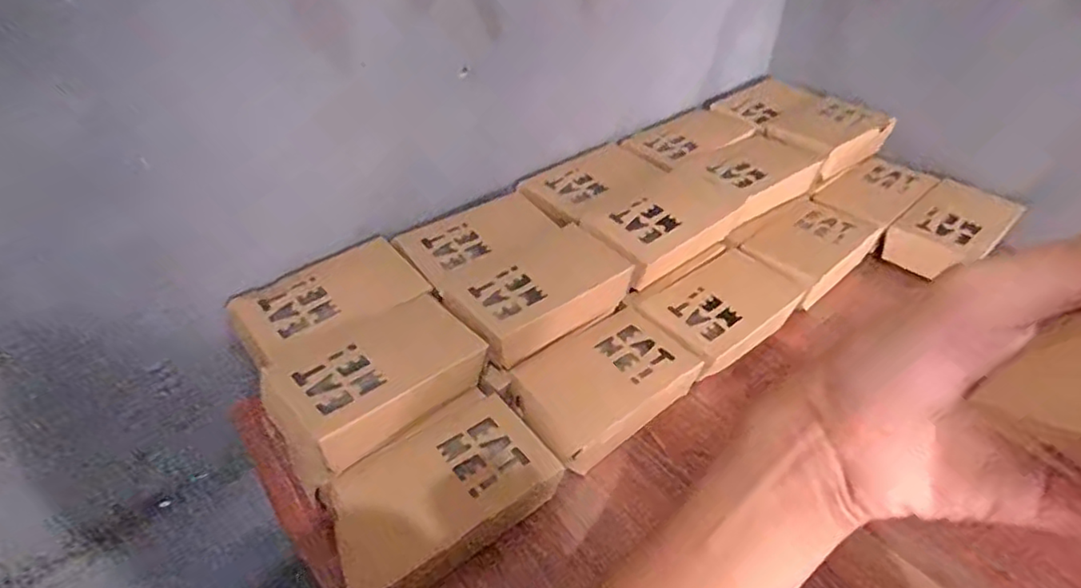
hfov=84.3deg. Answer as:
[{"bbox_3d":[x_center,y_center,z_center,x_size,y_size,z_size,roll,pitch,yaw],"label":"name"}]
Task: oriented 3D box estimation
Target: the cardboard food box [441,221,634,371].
[{"bbox_3d":[-0.004,-0.001,0.532,0.150,0.049,0.099,-24,43,-27],"label":"cardboard food box"}]

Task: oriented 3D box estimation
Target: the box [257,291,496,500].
[{"bbox_3d":[-0.126,0.071,0.466,0.155,0.058,0.107,-31,46,-32],"label":"box"}]

